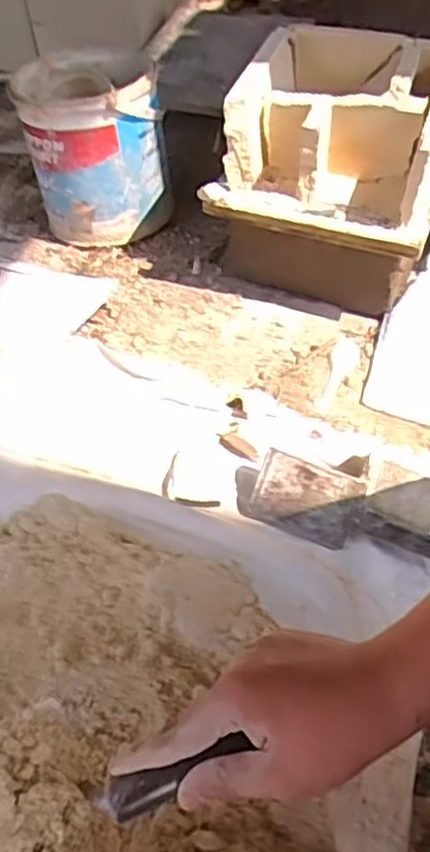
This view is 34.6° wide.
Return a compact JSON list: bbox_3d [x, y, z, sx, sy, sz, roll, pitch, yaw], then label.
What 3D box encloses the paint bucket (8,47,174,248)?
[{"bbox_3d":[-0.153,-0.368,0.899,0.173,0.186,0.200,-6,51,-4],"label":"paint bucket"}]

